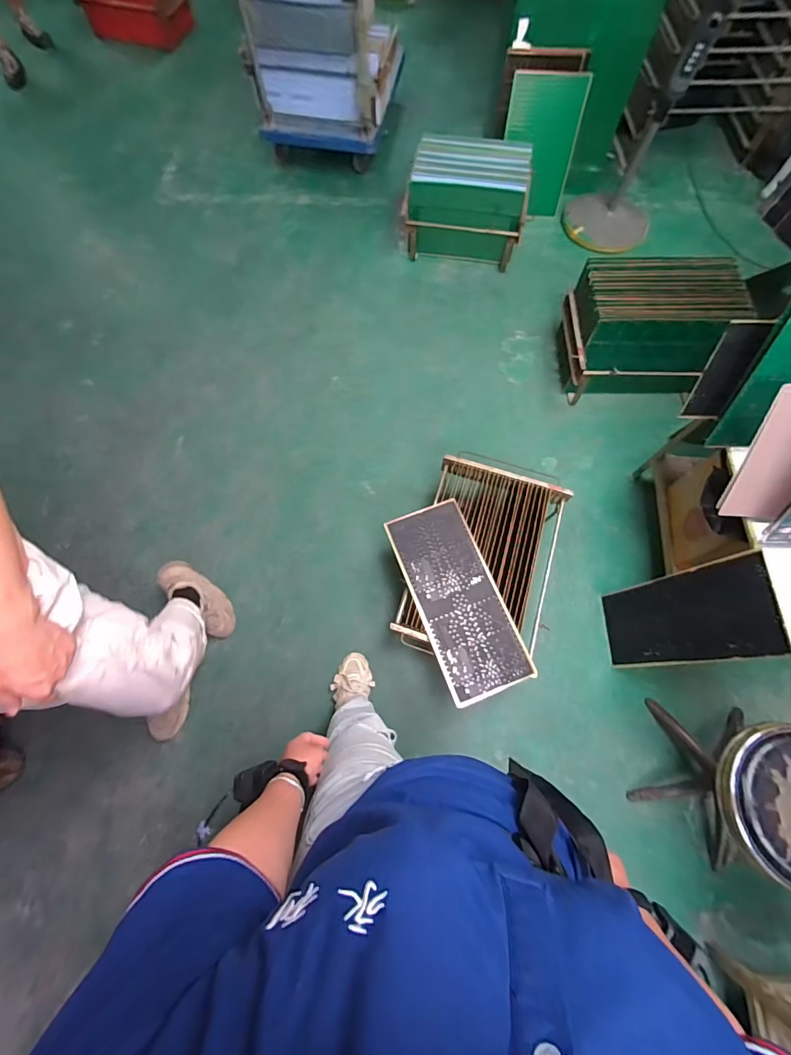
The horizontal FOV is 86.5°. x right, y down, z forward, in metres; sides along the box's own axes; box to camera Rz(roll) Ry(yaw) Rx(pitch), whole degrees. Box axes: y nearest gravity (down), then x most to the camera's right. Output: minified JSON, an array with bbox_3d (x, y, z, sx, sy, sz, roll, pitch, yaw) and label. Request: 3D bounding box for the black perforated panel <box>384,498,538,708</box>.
[{"bbox_3d":[0.172,0.189,1.178,0.235,0.028,0.543,-20,73,-6],"label":"black perforated panel"}]

